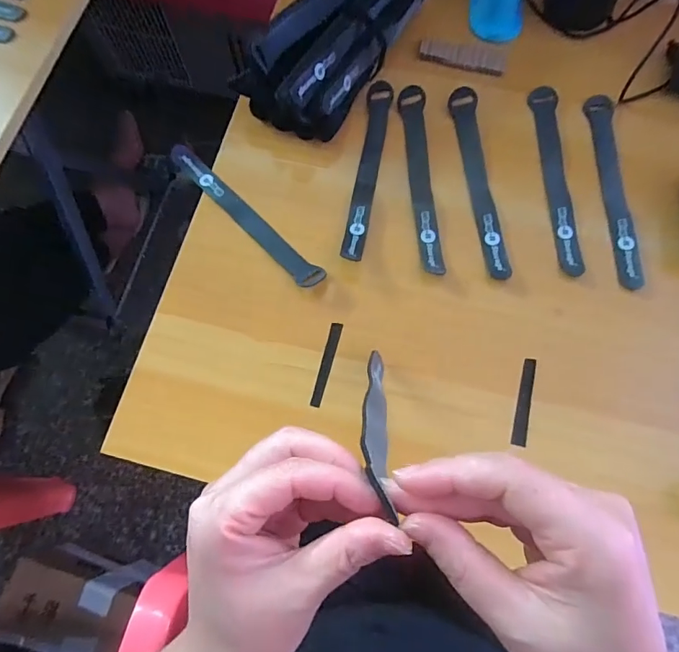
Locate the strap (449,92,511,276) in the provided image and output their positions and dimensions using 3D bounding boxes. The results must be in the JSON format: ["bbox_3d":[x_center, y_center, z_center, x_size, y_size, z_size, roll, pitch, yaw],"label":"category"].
[{"bbox_3d":[0.130,-0.138,0.422,0.025,0.007,0.203,-7,71,8],"label":"strap"}]

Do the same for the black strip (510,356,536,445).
[{"bbox_3d":[0.145,0.059,0.355,0.010,0.004,0.069,14,71,6],"label":"black strip"}]

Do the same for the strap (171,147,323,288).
[{"bbox_3d":[-0.086,-0.099,0.406,0.189,0.011,0.023,43,77,14],"label":"strap"}]

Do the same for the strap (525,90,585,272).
[{"bbox_3d":[0.203,-0.146,0.426,0.027,0.005,0.211,2,70,2],"label":"strap"}]

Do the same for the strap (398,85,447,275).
[{"bbox_3d":[0.077,-0.140,0.424,0.024,0.011,0.201,-3,71,0],"label":"strap"}]

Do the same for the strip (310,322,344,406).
[{"bbox_3d":[-0.010,0.031,0.376,0.010,0.004,0.073,13,71,5],"label":"strip"}]

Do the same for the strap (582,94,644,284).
[{"bbox_3d":[0.255,-0.132,0.419,0.024,0.004,0.208,3,71,2],"label":"strap"}]

